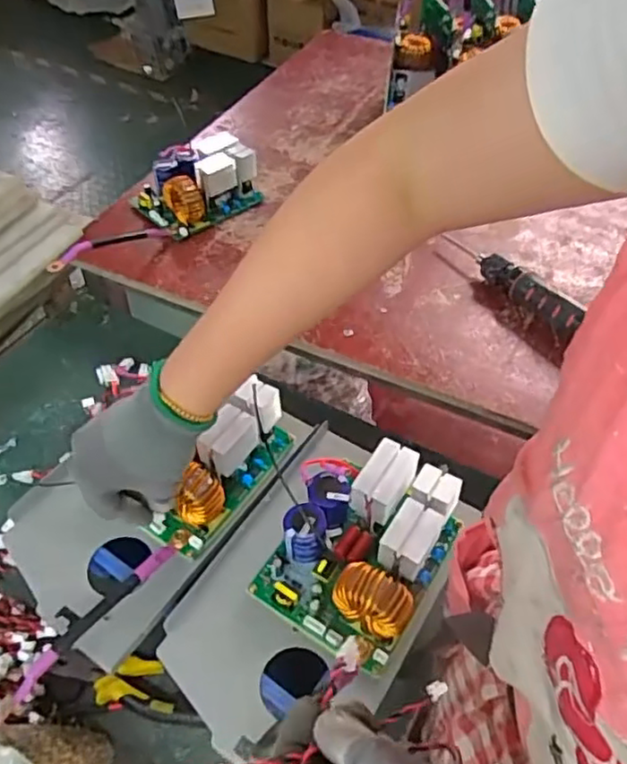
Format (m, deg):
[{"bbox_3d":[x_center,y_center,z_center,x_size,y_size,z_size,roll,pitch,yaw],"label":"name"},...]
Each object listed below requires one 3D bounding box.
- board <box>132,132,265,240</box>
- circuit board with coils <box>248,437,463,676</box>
[{"bbox_3d":[-0.163,-0.275,0.893,0.146,0.073,0.110,-34,57,-26],"label":"board"},{"bbox_3d":[0.037,0.124,0.520,0.129,0.073,0.151,25,54,20],"label":"circuit board with coils"}]

